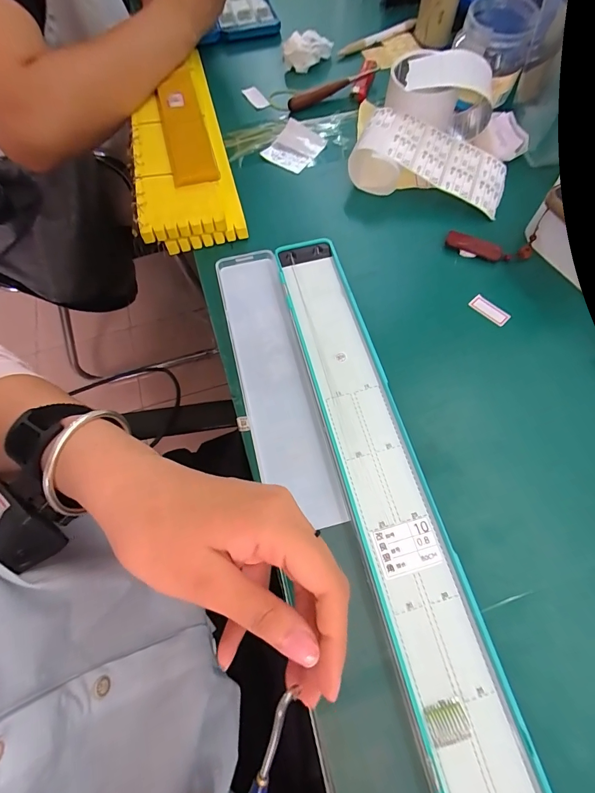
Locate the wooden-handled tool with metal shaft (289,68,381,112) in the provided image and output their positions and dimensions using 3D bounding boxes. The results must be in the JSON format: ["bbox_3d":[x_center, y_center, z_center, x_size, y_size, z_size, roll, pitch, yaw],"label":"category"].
[{"bbox_3d":[0.050,-0.395,0.469,0.140,0.011,0.018,-31,68,-12],"label":"wooden-handled tool with metal shaft"}]

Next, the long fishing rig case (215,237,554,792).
[{"bbox_3d":[0.033,0.061,0.259,0.111,0.011,0.443,-13,65,-6],"label":"long fishing rig case"}]

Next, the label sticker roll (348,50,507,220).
[{"bbox_3d":[0.154,-0.285,0.386,0.155,0.068,0.165,18,67,10],"label":"label sticker roll"}]

